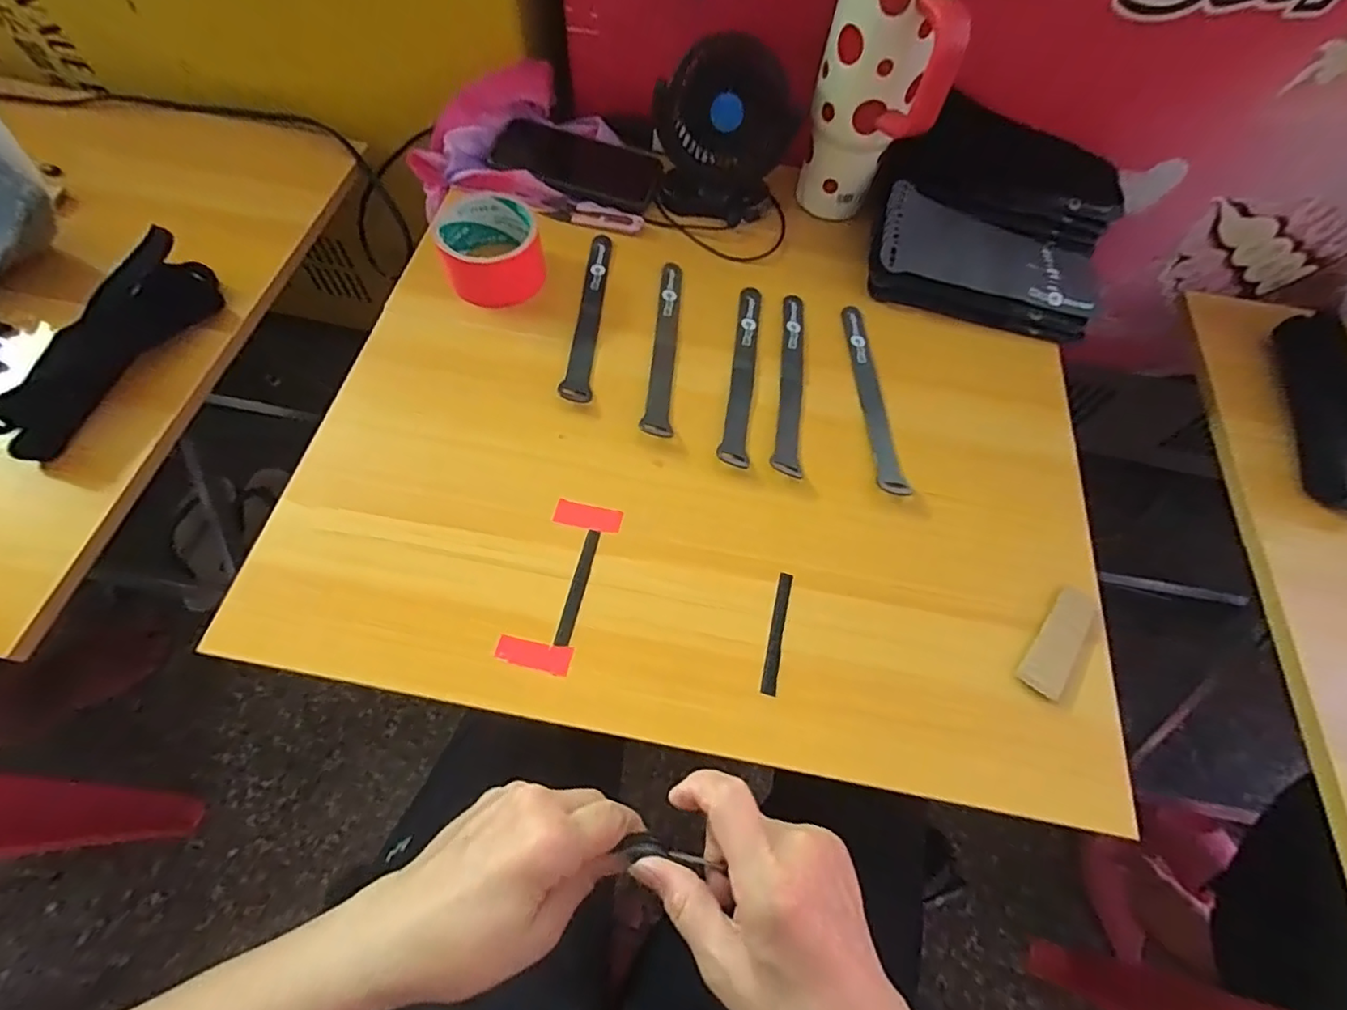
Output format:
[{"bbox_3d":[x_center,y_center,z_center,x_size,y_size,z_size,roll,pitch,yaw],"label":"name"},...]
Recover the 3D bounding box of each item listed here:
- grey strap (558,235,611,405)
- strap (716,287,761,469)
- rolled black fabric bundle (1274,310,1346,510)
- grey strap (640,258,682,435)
[{"bbox_3d":[-0.070,-0.167,0.503,0.025,0.004,0.189,10,62,-7],"label":"grey strap"},{"bbox_3d":[0.060,-0.113,0.485,0.023,0.004,0.189,10,62,1],"label":"strap"},{"bbox_3d":[0.605,-0.090,0.522,0.062,0.035,0.204,15,63,3],"label":"rolled black fabric bundle"},{"bbox_3d":[-0.008,-0.137,0.491,0.023,0.004,0.189,5,62,-3],"label":"grey strap"}]

